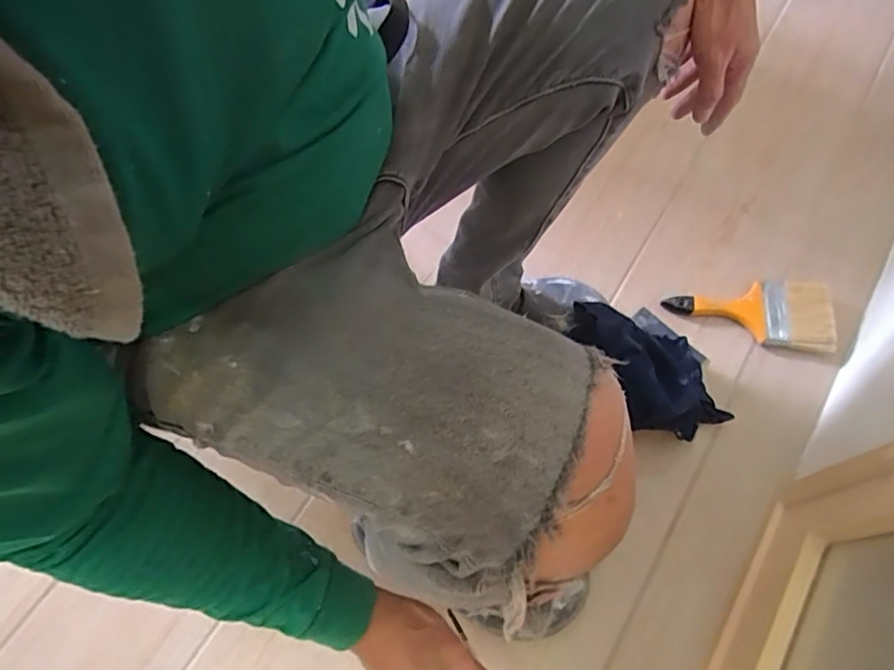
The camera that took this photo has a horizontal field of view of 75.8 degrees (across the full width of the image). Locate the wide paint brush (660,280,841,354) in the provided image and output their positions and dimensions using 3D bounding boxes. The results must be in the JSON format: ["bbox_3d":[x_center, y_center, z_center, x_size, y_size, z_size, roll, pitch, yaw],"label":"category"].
[{"bbox_3d":[0.432,-0.032,0.827,0.224,0.032,0.102,4,65,5],"label":"wide paint brush"}]

